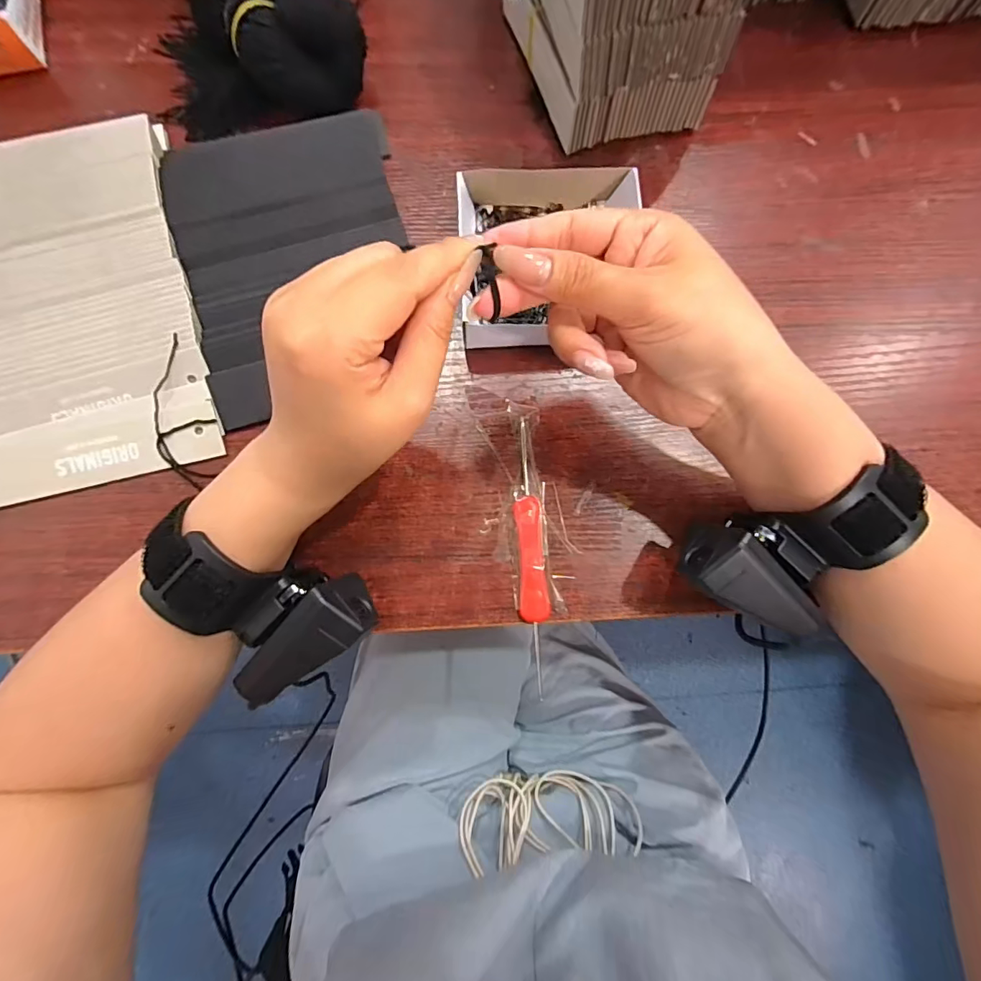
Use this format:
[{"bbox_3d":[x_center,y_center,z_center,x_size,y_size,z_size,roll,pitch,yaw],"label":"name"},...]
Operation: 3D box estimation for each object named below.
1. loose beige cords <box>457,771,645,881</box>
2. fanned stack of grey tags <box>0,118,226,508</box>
[{"bbox_3d":[0.043,0.228,0.342,0.123,0.066,0.044,-3,79,0],"label":"loose beige cords"},{"bbox_3d":[-0.234,-0.103,0.268,0.126,0.029,0.202,-17,78,-4],"label":"fanned stack of grey tags"}]

